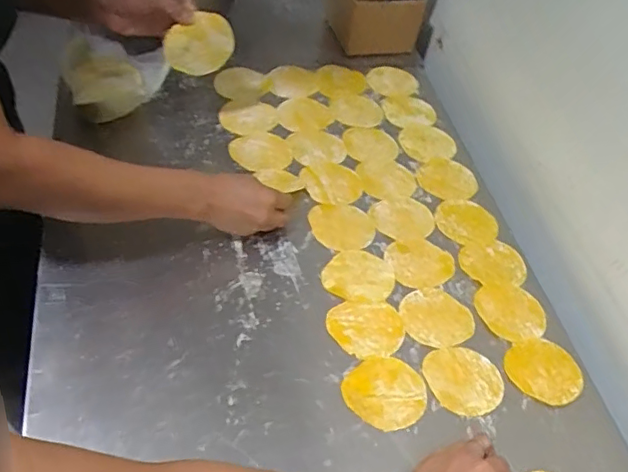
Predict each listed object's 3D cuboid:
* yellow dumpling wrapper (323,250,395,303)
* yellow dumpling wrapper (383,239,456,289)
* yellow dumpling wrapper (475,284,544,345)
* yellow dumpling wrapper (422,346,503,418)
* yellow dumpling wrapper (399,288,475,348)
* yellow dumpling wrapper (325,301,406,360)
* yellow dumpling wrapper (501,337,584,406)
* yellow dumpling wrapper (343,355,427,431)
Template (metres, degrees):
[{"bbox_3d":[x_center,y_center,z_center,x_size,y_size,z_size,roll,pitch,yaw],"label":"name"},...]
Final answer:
[{"bbox_3d":[0.054,0.049,0.704,0.086,0.009,0.074,5,48,-2],"label":"yellow dumpling wrapper"},{"bbox_3d":[0.136,0.034,0.728,0.084,0.006,0.074,-11,53,-14],"label":"yellow dumpling wrapper"},{"bbox_3d":[0.241,0.094,0.692,0.084,0.009,0.074,5,48,-2],"label":"yellow dumpling wrapper"},{"bbox_3d":[0.167,0.159,0.630,0.081,0.006,0.081,3,48,-4],"label":"yellow dumpling wrapper"},{"bbox_3d":[0.147,0.095,0.678,0.086,0.004,0.076,-8,50,-14],"label":"yellow dumpling wrapper"},{"bbox_3d":[0.060,0.107,0.655,0.088,0.005,0.072,1,49,-6],"label":"yellow dumpling wrapper"},{"bbox_3d":[0.264,0.152,0.646,0.082,0.004,0.080,3,48,-4],"label":"yellow dumpling wrapper"},{"bbox_3d":[0.078,0.167,0.608,0.083,0.004,0.080,3,48,-4],"label":"yellow dumpling wrapper"}]

